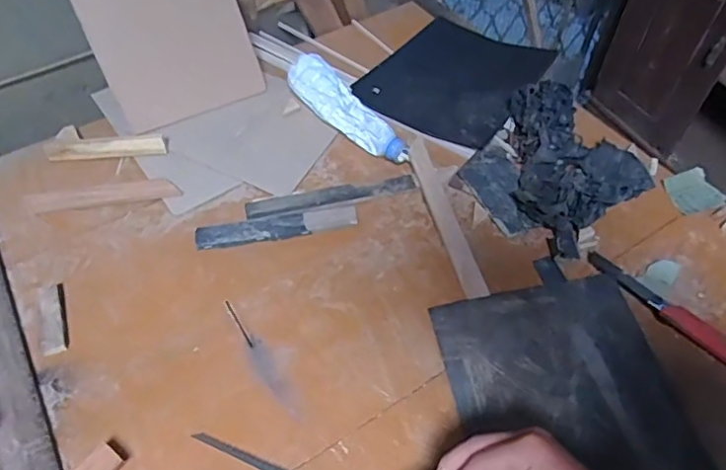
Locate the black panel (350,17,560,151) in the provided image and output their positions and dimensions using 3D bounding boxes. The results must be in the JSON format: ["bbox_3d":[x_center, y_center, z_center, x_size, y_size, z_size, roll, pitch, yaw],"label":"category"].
[{"bbox_3d":[0.150,-0.255,0.882,0.220,0.032,0.282,30,60,19],"label":"black panel"}]

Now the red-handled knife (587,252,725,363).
[{"bbox_3d":[0.363,0.092,0.640,0.031,0.013,0.227,-38,63,-24],"label":"red-handled knife"}]

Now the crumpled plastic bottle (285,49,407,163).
[{"bbox_3d":[-0.019,-0.180,0.798,0.066,0.062,0.215,-35,62,-22],"label":"crumpled plastic bottle"}]

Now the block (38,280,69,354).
[{"bbox_3d":[-0.352,0.093,0.633,0.028,0.009,0.090,-19,57,-13],"label":"block"}]

